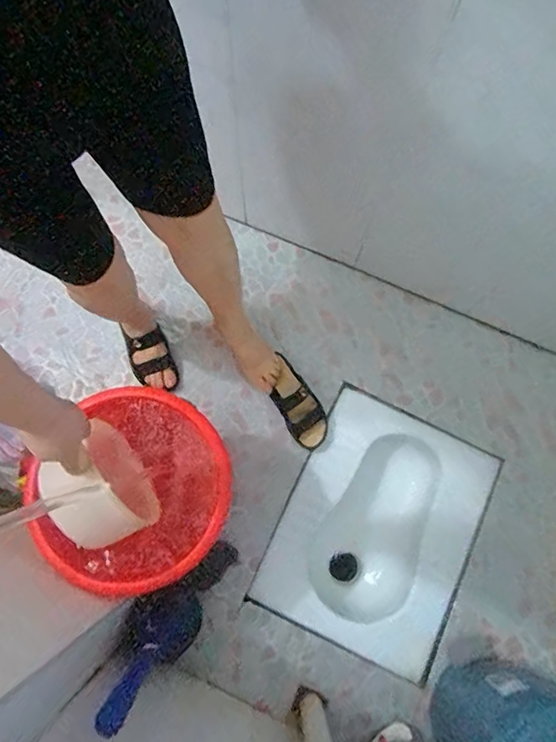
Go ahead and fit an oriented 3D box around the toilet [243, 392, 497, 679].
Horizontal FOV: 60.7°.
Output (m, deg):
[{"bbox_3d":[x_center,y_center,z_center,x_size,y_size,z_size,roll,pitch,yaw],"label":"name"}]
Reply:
[{"bbox_3d":[0.224,0.364,1.133,0.402,0.174,0.514,25,77,5],"label":"toilet"}]

